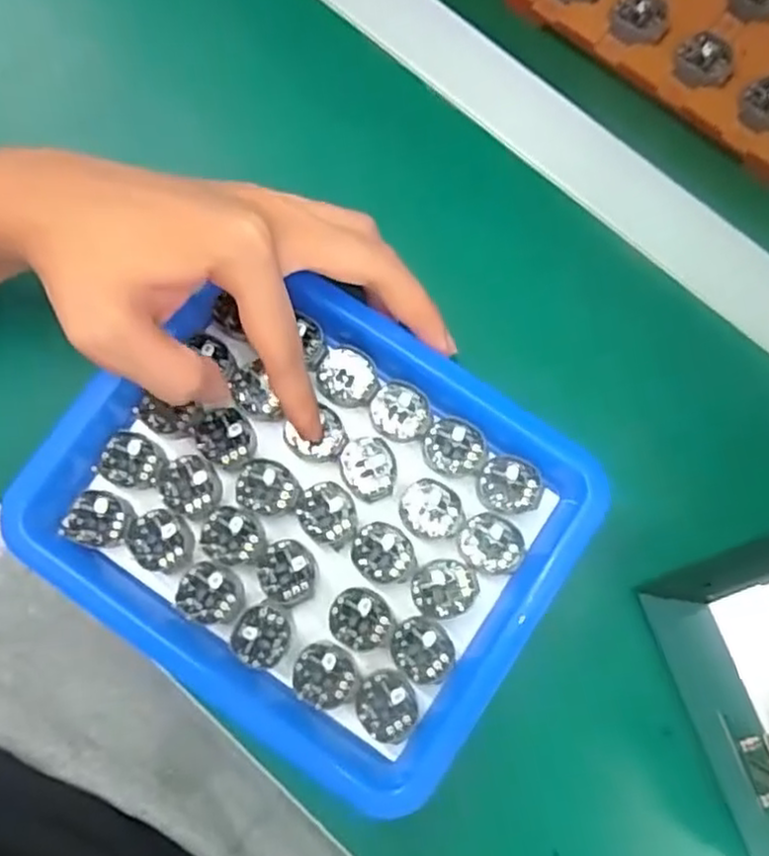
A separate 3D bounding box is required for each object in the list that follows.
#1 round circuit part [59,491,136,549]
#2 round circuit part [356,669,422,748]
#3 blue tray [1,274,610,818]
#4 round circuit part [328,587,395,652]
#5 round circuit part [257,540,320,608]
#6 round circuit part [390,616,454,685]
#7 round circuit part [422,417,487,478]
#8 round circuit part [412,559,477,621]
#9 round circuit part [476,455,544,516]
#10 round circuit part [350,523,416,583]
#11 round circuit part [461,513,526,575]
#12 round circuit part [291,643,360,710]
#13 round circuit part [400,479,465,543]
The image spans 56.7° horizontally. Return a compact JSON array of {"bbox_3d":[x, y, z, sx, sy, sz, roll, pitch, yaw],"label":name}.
[{"bbox_3d":[-0.127,0.041,0.319,0.031,0.006,0.024,16,80,5],"label":"round circuit part"},{"bbox_3d":[0.002,0.118,0.299,0.026,0.004,0.029,-9,79,0],"label":"round circuit part"},{"bbox_3d":[-0.033,0.037,0.314,0.213,0.026,0.177,35,80,6],"label":"blue tray"},{"bbox_3d":[-0.010,0.082,0.306,0.027,0.004,0.026,0,79,1],"label":"round circuit part"},{"bbox_3d":[-0.042,0.063,0.310,0.025,0.004,0.028,-9,79,0],"label":"round circuit part"},{"bbox_3d":[0.017,0.095,0.303,0.025,0.004,0.028,-36,80,-6],"label":"round circuit part"},{"bbox_3d":[0.031,0.009,0.318,0.027,0.004,0.026,0,79,1],"label":"round circuit part"},{"bbox_3d":[0.026,0.070,0.308,0.028,0.004,0.024,-9,79,0],"label":"round circuit part"},{"bbox_3d":[0.056,0.025,0.315,0.028,0.004,0.025,5,79,2],"label":"round circuit part"},{"bbox_3d":[0.000,0.055,0.312,0.028,0.004,0.024,17,80,5],"label":"round circuit part"},{"bbox_3d":[0.048,0.051,0.311,0.029,0.004,0.024,23,80,6],"label":"round circuit part"},{"bbox_3d":[-0.026,0.106,0.303,0.026,0.004,0.026,0,79,1],"label":"round circuit part"},{"bbox_3d":[0.020,0.036,0.315,0.027,0.004,0.026,0,79,1],"label":"round circuit part"}]

